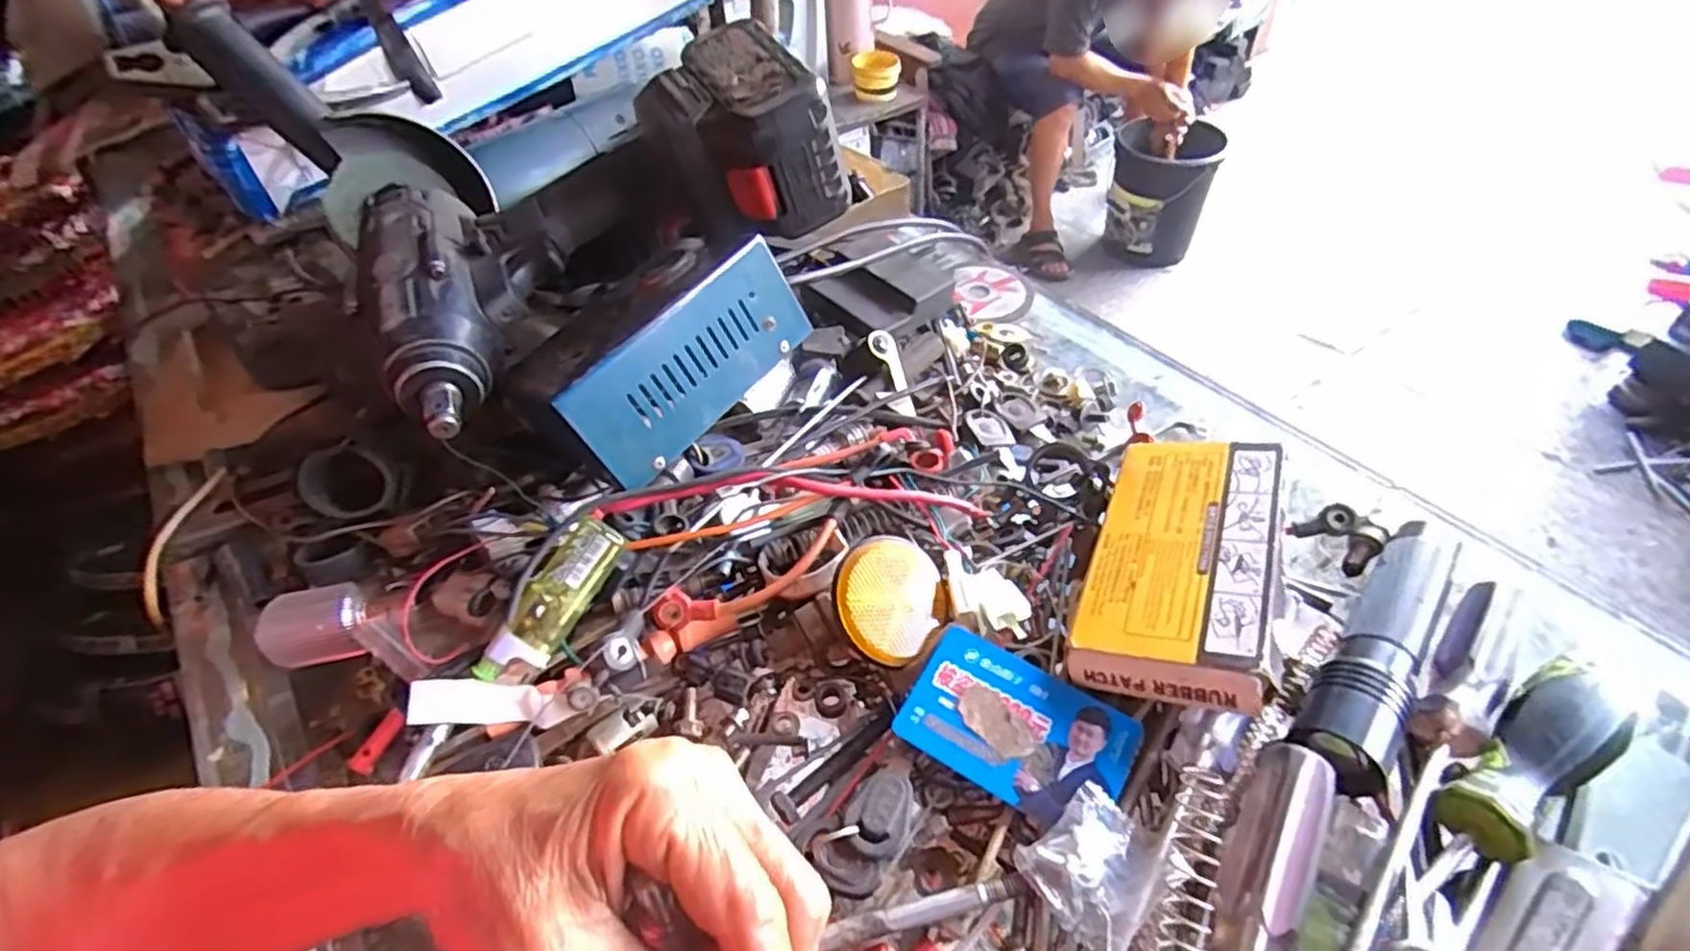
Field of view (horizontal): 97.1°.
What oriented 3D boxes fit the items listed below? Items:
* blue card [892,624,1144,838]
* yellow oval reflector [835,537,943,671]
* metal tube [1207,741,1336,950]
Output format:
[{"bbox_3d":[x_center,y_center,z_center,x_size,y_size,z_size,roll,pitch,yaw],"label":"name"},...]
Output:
[{"bbox_3d":[0.069,0.102,0.299,0.085,0.006,0.054,25,61,22],"label":"blue card"},{"bbox_3d":[0.016,0.054,0.328,0.044,0.007,0.054,20,69,-16],"label":"yellow oval reflector"},{"bbox_3d":[0.142,0.133,0.254,0.024,0.021,0.089,25,55,24],"label":"metal tube"}]

